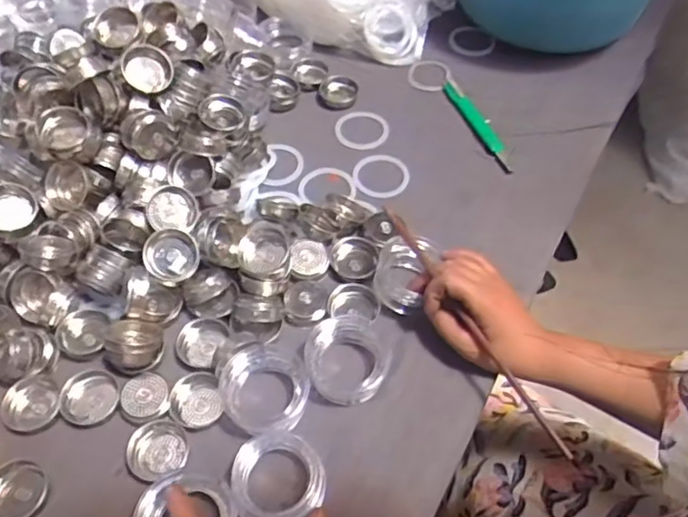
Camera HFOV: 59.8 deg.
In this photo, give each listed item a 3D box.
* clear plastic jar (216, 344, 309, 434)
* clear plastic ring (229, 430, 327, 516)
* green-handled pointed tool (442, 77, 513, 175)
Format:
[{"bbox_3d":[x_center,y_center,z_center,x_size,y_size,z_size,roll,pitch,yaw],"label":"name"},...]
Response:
[{"bbox_3d":[-0.064,0.103,0.476,0.066,0.024,0.072,0,56,0],"label":"clear plastic jar"},{"bbox_3d":[-0.052,0.166,0.449,0.067,0.019,0.069,1,57,-2],"label":"clear plastic ring"},{"bbox_3d":[0.151,-0.152,0.671,0.023,0.004,0.149,-18,58,-12],"label":"green-handled pointed tool"}]

